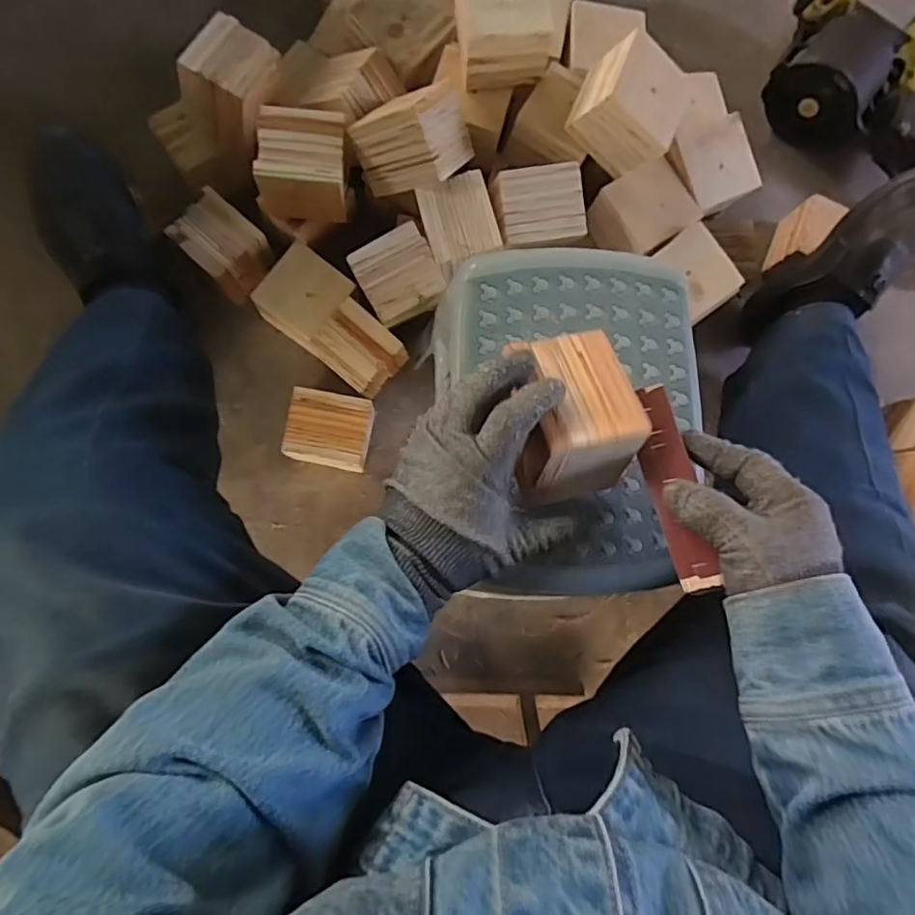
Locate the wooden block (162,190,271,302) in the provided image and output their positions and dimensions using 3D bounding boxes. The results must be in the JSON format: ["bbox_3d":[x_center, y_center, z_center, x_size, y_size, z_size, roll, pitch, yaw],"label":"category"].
[{"bbox_3d":[-0.297,-0.271,0.760,0.107,0.069,0.088,42,81,0],"label":"wooden block"}]

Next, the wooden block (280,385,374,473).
[{"bbox_3d":[-0.161,-0.032,0.755,0.096,0.085,0.089,8,83,-5],"label":"wooden block"}]

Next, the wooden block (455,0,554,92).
[{"bbox_3d":[0.050,-0.494,0.672,0.106,0.078,0.109,-10,85,-7],"label":"wooden block"}]

